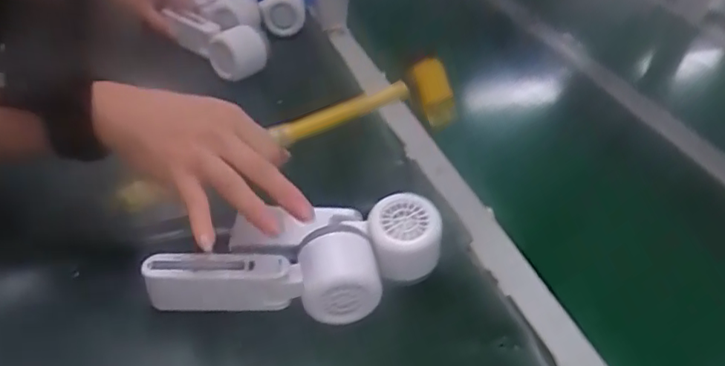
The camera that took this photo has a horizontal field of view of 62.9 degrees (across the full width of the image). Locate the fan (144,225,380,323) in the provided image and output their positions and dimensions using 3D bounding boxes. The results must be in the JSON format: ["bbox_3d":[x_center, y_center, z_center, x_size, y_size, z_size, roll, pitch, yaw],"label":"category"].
[{"bbox_3d":[-0.071,0.071,0.428,0.161,0.057,0.046,-2,40,-11],"label":"fan"}]

